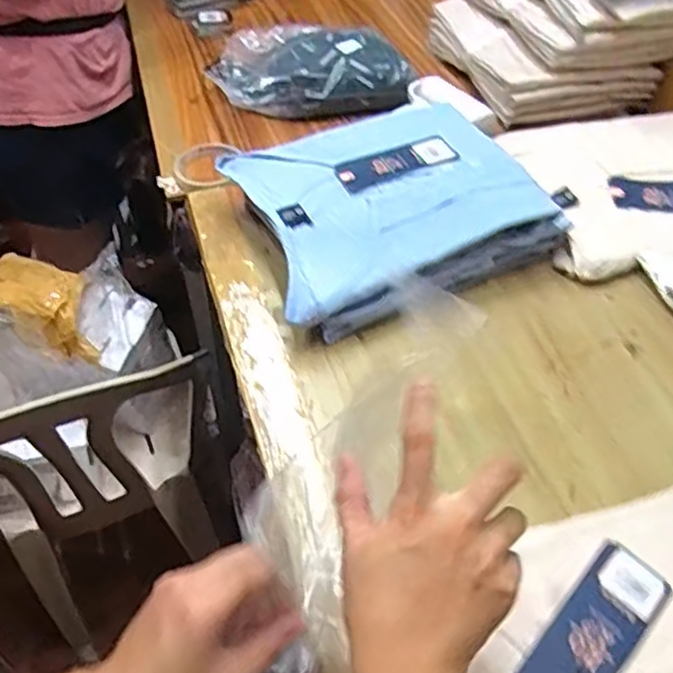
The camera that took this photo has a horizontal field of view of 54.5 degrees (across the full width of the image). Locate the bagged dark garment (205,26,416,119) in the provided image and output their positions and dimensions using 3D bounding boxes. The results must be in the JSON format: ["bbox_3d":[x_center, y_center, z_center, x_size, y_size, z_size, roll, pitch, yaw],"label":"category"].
[{"bbox_3d":[-0.034,-0.344,0.844,0.253,0.054,0.141,-11,50,-11],"label":"bagged dark garment"}]

